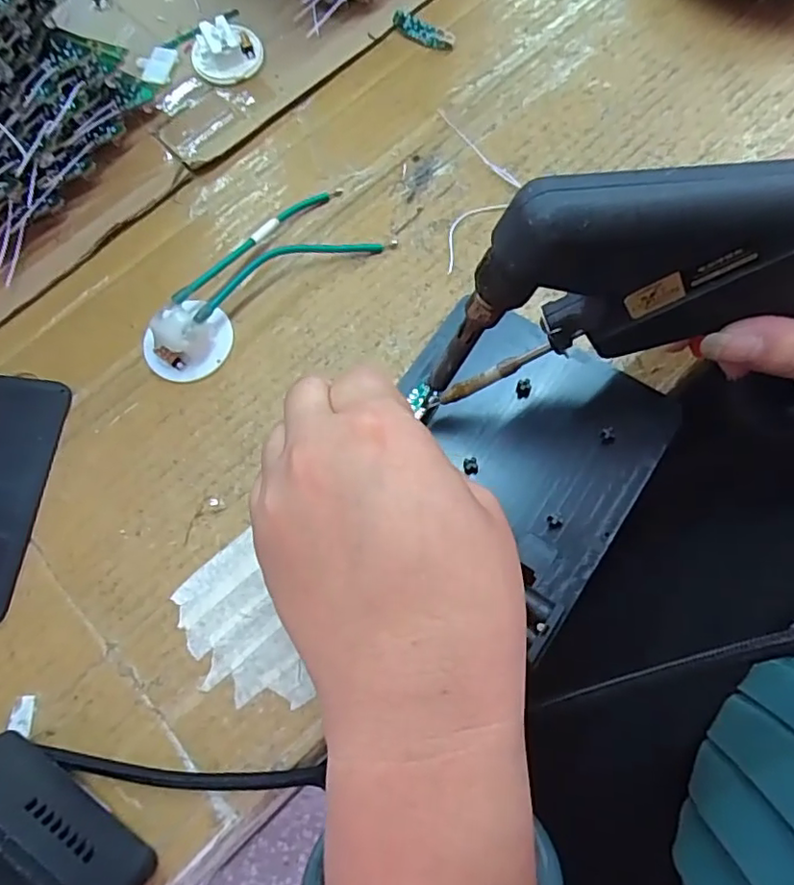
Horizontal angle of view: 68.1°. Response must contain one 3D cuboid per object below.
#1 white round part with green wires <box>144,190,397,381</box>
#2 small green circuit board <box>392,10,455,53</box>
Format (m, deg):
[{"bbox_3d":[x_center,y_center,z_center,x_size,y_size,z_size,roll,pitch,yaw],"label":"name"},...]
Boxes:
[{"bbox_3d":[-0.068,-0.081,0.285,0.125,0.018,0.047,-37,73,-8],"label":"white round part with green wires"},{"bbox_3d":[0.015,-0.240,0.341,0.041,0.006,0.010,35,77,13],"label":"small green circuit board"}]

